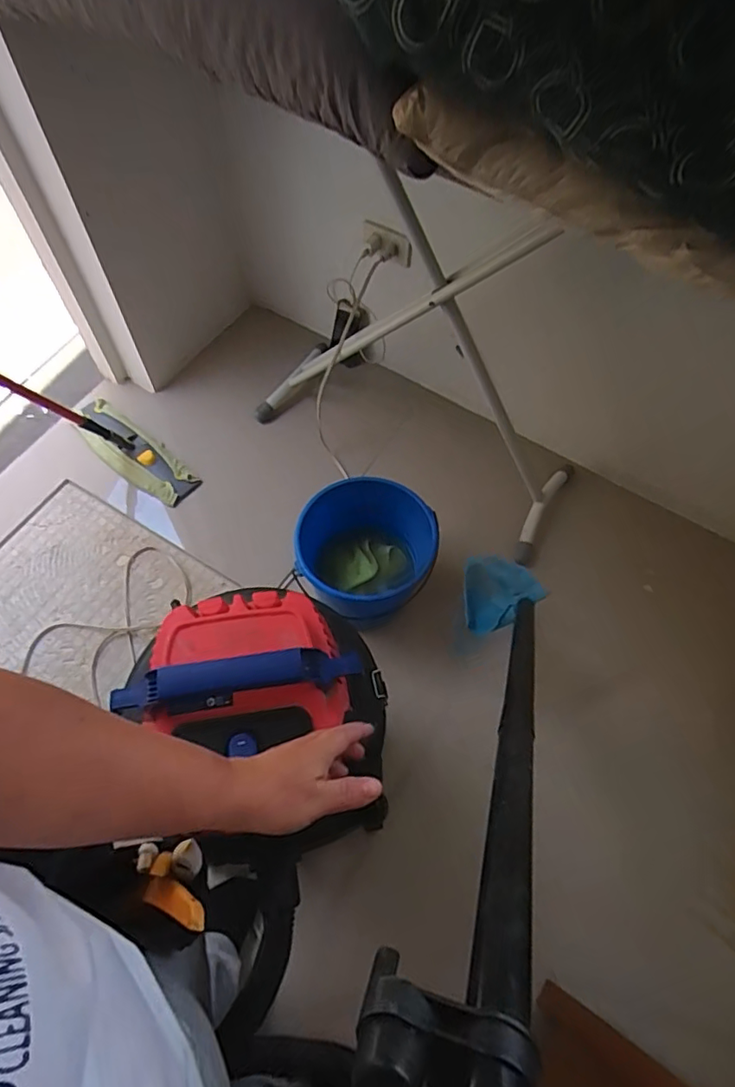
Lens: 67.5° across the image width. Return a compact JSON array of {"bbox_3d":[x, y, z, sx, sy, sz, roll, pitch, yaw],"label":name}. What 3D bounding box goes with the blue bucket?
[{"bbox_3d":[-0.011,0.023,1.093,0.244,0.226,0.243,1,66,-2],"label":"blue bucket"}]

